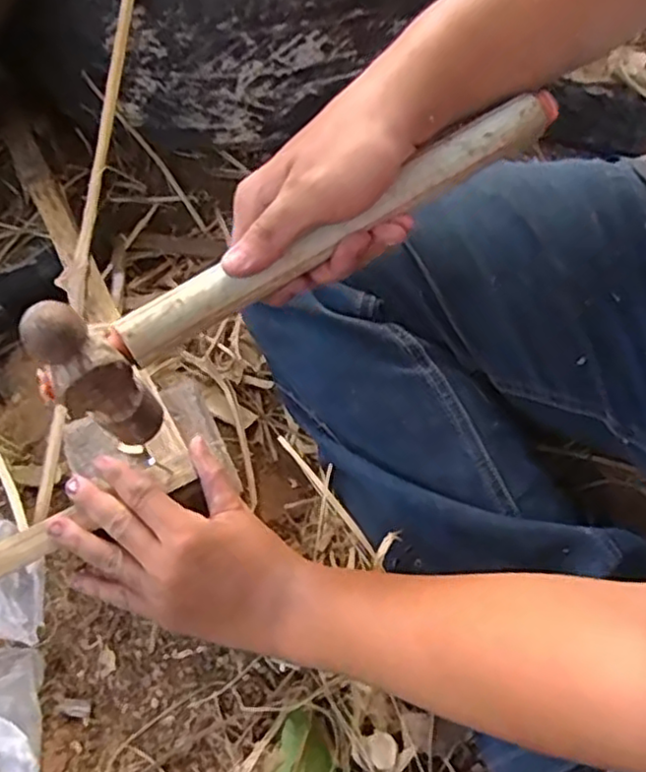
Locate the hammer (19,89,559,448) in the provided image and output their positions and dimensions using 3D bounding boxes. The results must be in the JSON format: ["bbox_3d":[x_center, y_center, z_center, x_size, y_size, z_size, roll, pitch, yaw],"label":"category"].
[{"bbox_3d":[-0.002,-0.073,0.341,0.292,0.090,0.028,-34,65,-9],"label":"hammer"}]

